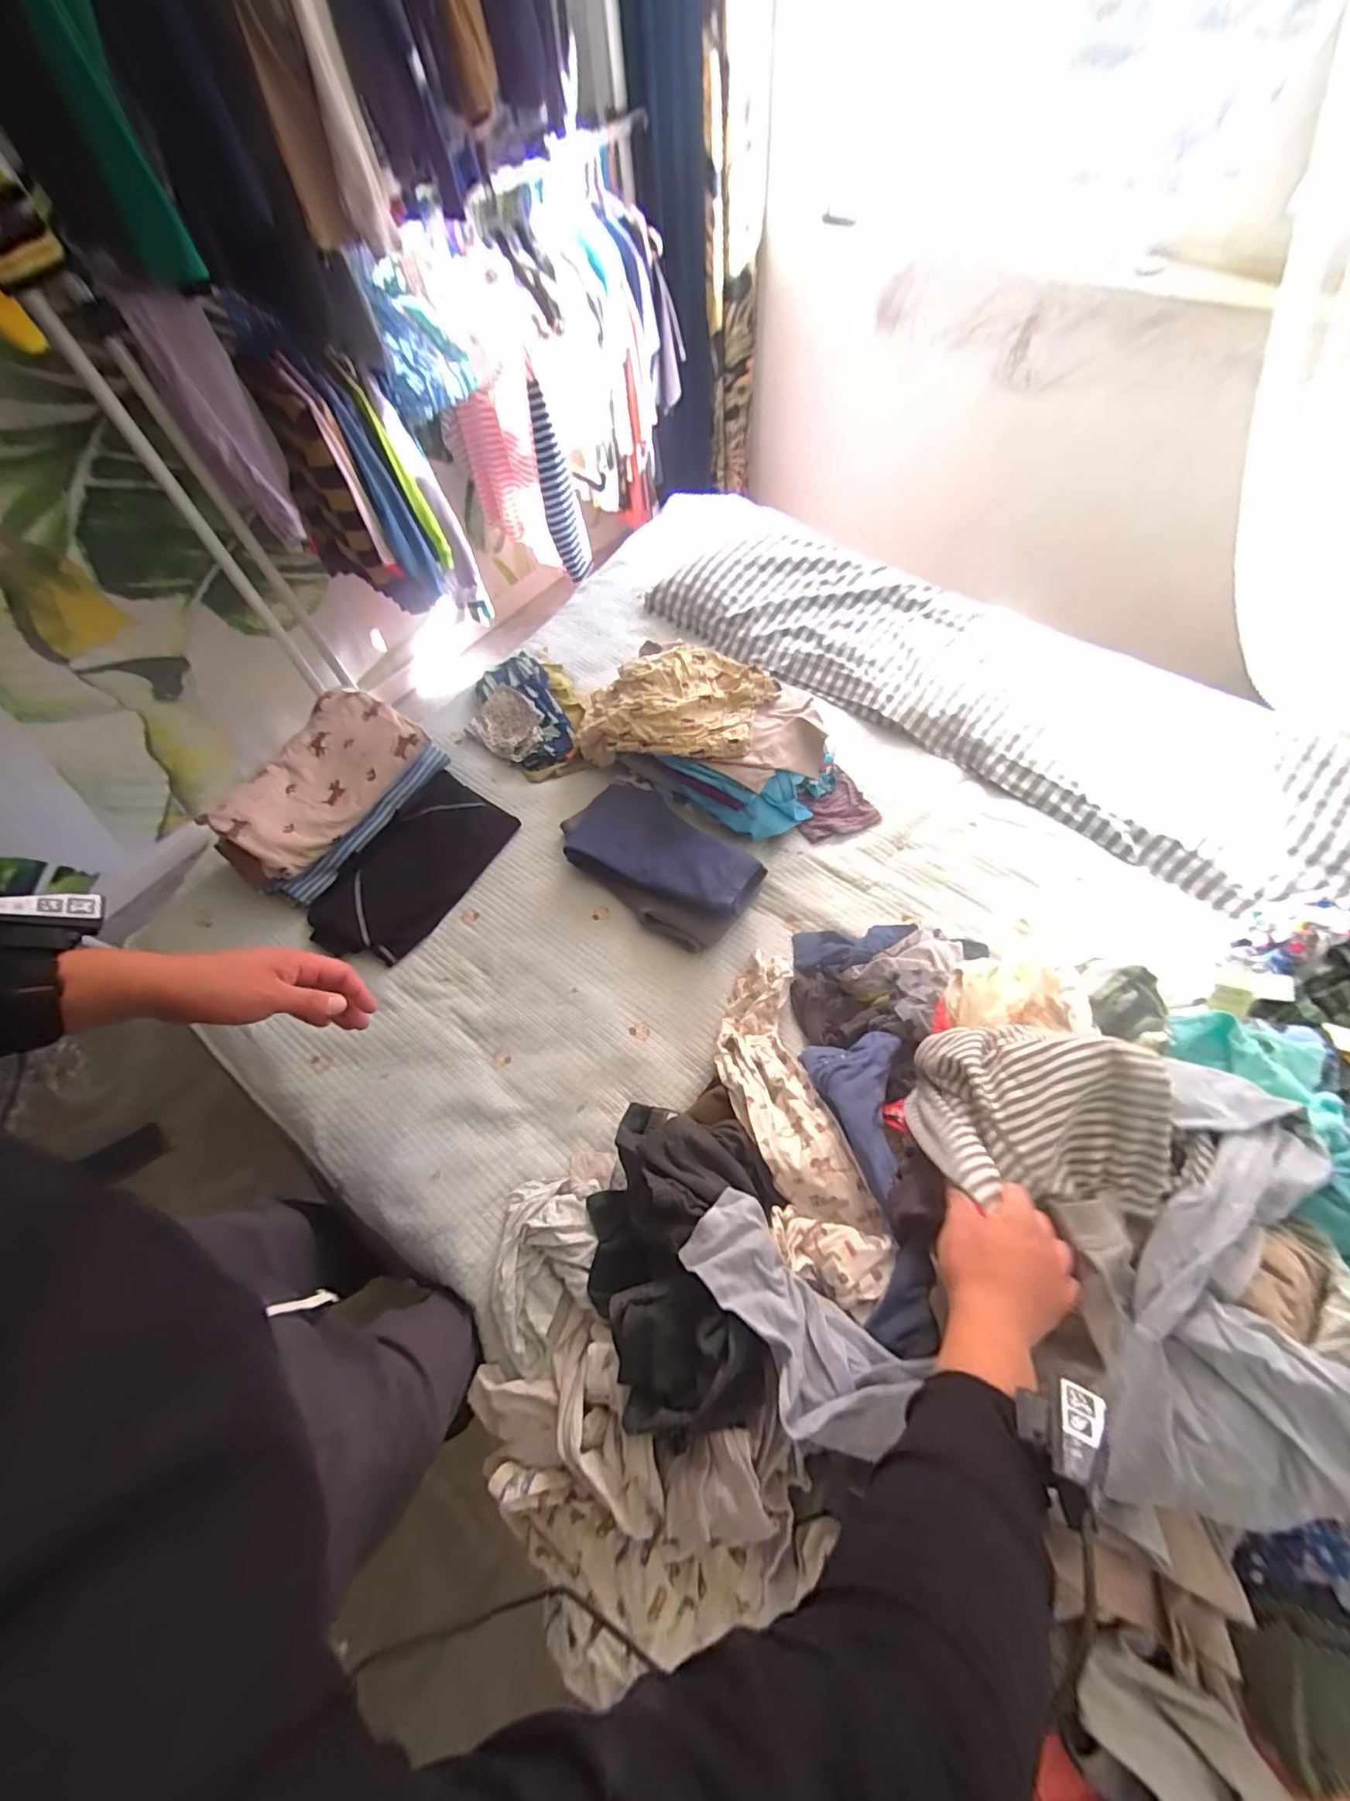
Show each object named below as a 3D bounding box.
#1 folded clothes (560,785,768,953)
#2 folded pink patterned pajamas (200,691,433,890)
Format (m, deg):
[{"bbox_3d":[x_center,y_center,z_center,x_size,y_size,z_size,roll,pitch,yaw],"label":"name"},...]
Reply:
[{"bbox_3d":[-0.045,-0.087,1.044,0.392,0.133,0.194,37,71,20],"label":"folded clothes"},{"bbox_3d":[-0.694,-0.227,1.097,0.230,0.078,0.406,27,67,16],"label":"folded pink patterned pajamas"}]

